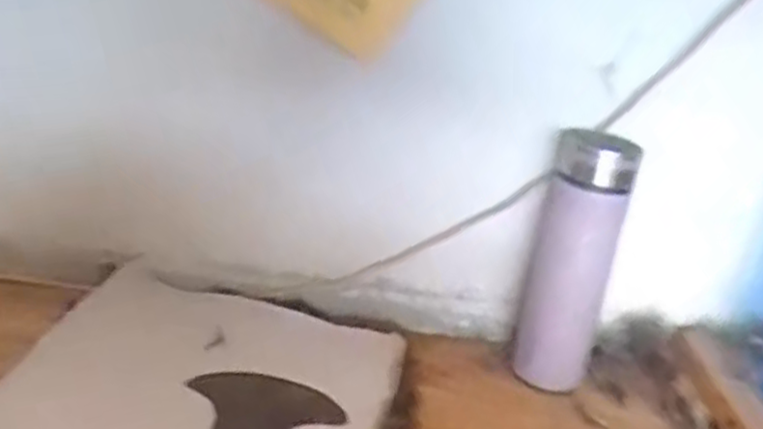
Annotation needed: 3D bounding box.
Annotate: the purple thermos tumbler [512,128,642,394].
[{"bbox_3d":[0.167,0.041,0.656,0.069,0.218,0.067,14,23,19],"label":"purple thermos tumbler"}]

